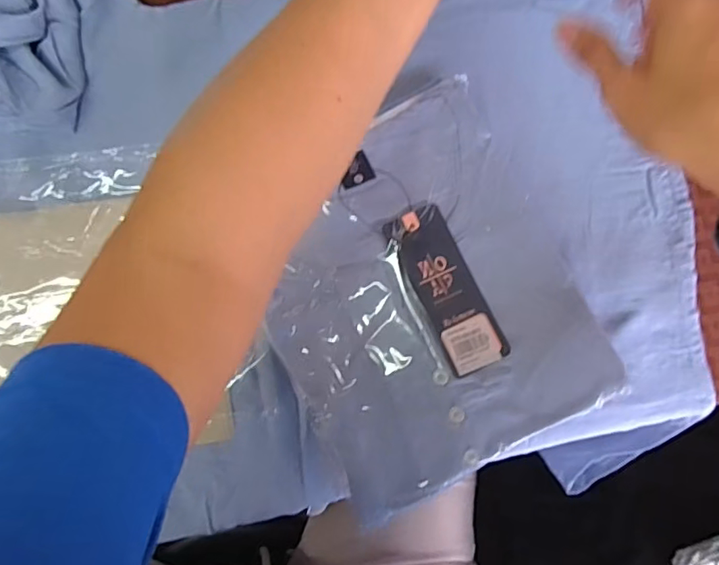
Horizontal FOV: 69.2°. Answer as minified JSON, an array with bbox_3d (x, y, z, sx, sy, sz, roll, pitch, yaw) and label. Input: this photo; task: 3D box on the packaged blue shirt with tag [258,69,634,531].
[{"bbox_3d":[0.040,0.009,0.374,0.208,0.016,0.244,-27,82,-1],"label":"packaged blue shirt with tag"}]

